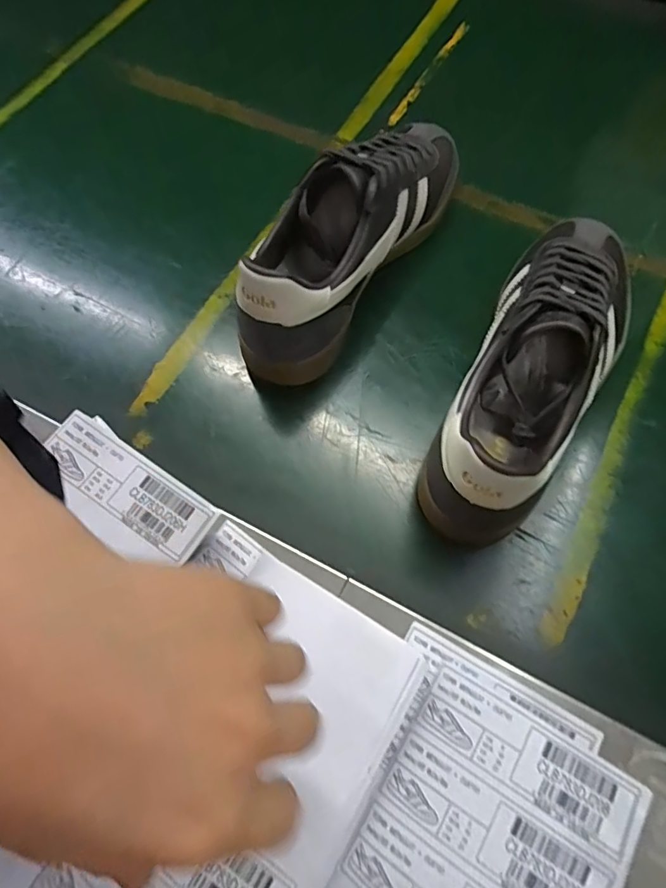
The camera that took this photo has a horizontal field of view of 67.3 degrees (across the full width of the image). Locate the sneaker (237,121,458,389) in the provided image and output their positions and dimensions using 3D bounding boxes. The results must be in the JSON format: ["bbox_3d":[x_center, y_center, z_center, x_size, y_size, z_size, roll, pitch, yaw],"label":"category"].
[{"bbox_3d":[0.017,-0.176,0.400,0.079,0.112,0.277,30,71,14],"label":"sneaker"}]

